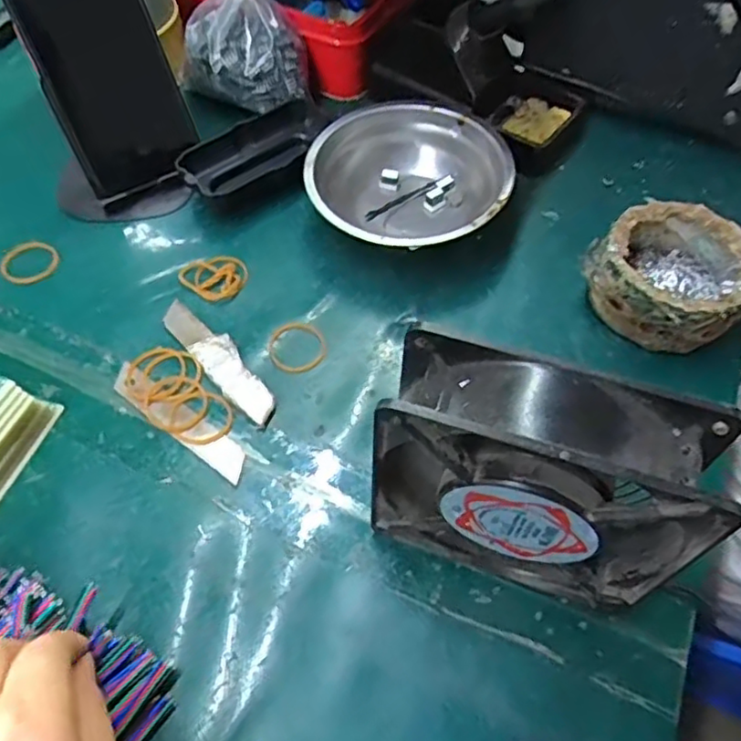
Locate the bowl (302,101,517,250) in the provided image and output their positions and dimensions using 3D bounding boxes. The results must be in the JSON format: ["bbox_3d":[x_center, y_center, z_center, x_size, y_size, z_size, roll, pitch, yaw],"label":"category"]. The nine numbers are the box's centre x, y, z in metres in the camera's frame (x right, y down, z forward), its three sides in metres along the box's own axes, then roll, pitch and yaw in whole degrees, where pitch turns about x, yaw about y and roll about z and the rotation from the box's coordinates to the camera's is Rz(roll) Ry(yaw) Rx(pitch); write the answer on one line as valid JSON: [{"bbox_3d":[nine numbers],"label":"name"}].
[{"bbox_3d":[0.024,-0.117,0.409,0.124,0.047,0.111,-9,57,-7],"label":"bowl"}]

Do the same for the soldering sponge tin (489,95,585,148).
[{"bbox_3d":[0.116,-0.179,0.455,0.056,0.020,0.065,25,60,15],"label":"soldering sponge tin"}]

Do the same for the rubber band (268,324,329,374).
[{"bbox_3d":[-0.043,-0.014,0.367,0.033,0.004,0.034,0,57,-1],"label":"rubber band"}]

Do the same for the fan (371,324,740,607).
[{"bbox_3d":[0.063,0.047,0.258,0.118,0.120,0.040,16,58,9],"label":"fan"}]

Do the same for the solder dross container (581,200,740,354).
[{"bbox_3d":[0.177,-0.055,0.370,0.083,0.041,0.081,0,57,-1],"label":"solder dross container"}]

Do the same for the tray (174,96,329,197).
[{"bbox_3d":[-0.079,-0.156,0.443,0.050,0.022,0.105,39,64,22],"label":"tray"}]

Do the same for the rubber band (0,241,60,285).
[{"bbox_3d":[-0.215,-0.068,0.401,0.034,0.004,0.031,3,67,-7],"label":"rubber band"}]

